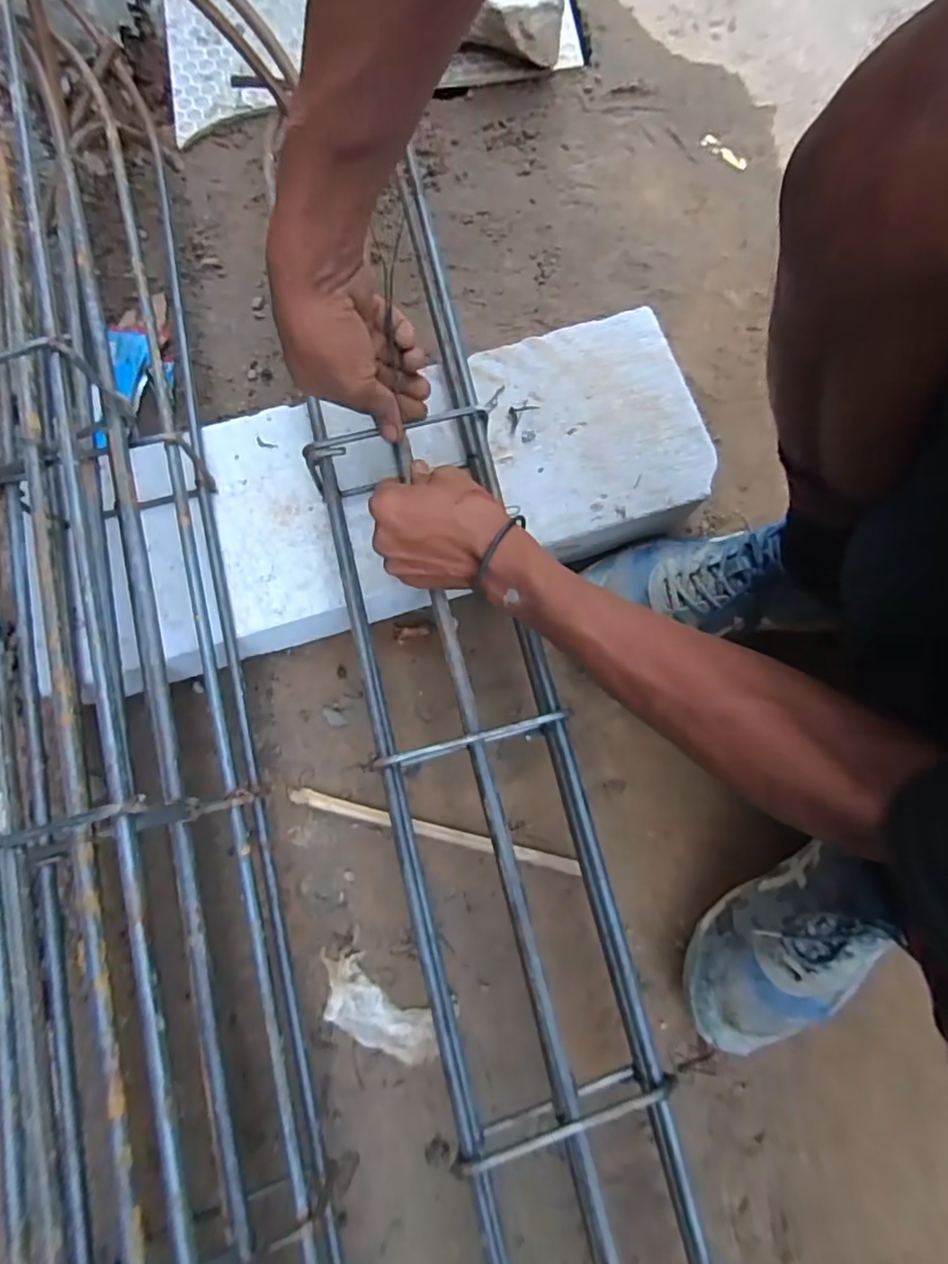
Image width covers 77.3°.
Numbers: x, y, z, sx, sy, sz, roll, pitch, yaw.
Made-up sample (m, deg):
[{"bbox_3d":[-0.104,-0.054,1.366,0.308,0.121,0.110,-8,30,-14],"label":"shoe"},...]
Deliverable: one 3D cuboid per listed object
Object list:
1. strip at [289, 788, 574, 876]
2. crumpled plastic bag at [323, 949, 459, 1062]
[{"bbox_3d":[-0.034,0.175,0.520,0.260,0.009,0.013,14,78,2],"label":"strip"},{"bbox_3d":[-0.079,0.311,0.491,0.117,0.011,0.059,22,78,3],"label":"crumpled plastic bag"}]

